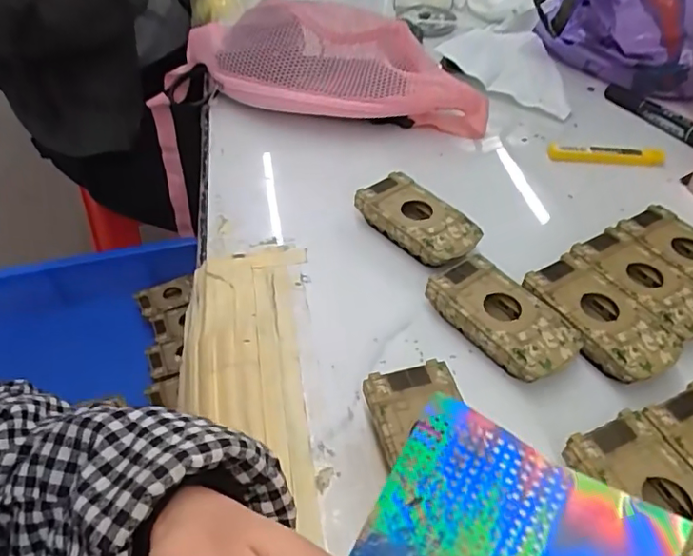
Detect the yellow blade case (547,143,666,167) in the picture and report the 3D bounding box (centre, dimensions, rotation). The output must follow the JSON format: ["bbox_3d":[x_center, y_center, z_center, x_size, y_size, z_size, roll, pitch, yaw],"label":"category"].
[{"bbox_3d":[0.243,-0.116,0.514,0.106,0.011,0.013,1,46,1],"label":"yellow blade case"}]

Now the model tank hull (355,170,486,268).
[{"bbox_3d":[0.055,-0.041,0.430,0.050,0.029,0.094,-33,54,-28],"label":"model tank hull"}]

